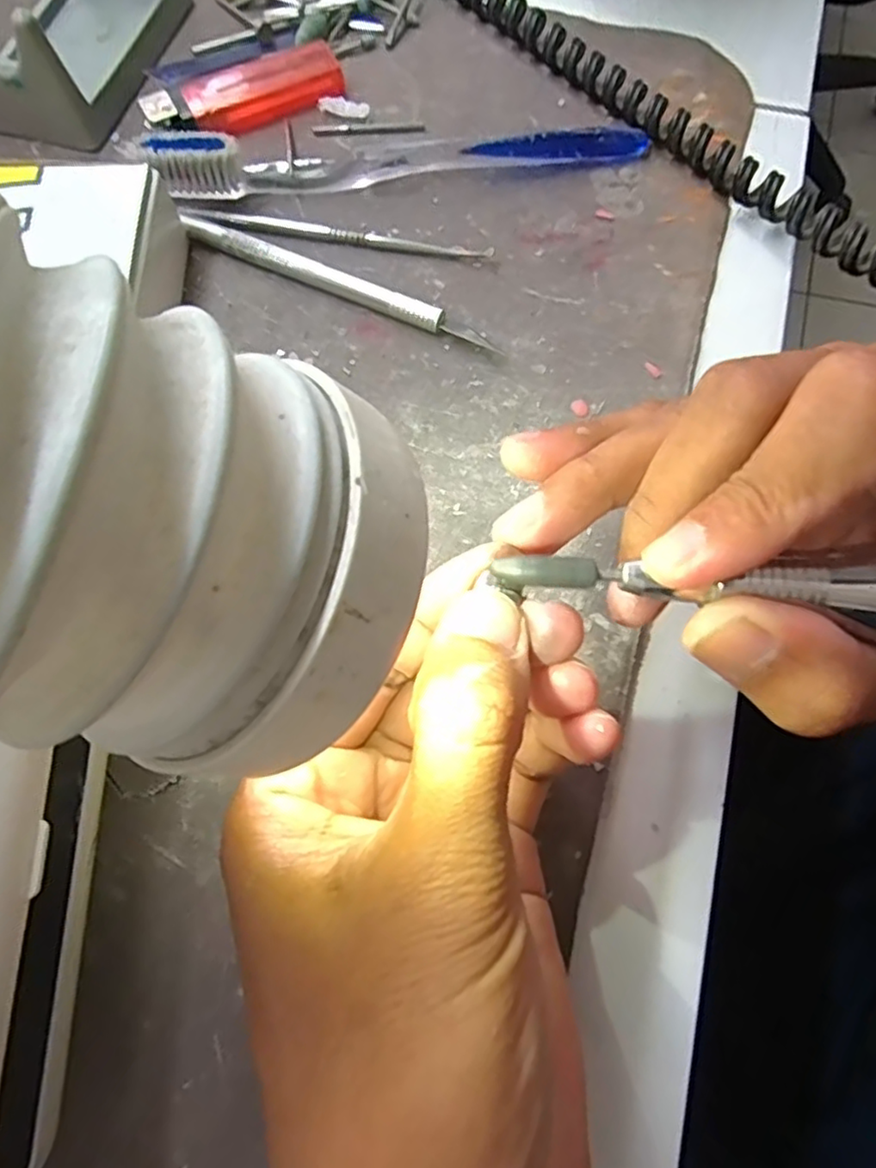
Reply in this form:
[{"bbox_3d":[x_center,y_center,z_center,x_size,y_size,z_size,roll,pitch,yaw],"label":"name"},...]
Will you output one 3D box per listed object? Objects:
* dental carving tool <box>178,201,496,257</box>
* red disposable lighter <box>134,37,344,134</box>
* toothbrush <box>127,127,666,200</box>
[{"bbox_3d":[-0.038,-0.132,0.234,0.116,0.005,0.008,11,72,4],"label":"dental carving tool"},{"bbox_3d":[-0.076,-0.195,0.251,0.077,0.012,0.021,-22,73,-7],"label":"red disposable lighter"},{"bbox_3d":[-0.014,-0.162,0.235,0.186,0.022,0.015,-7,72,-2],"label":"toothbrush"}]

